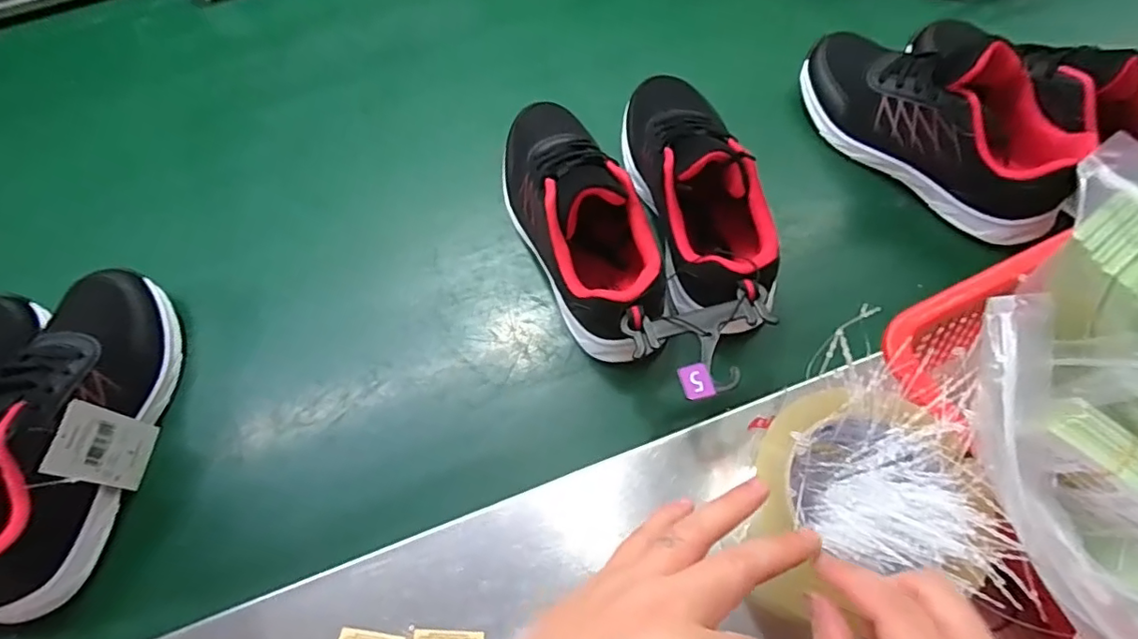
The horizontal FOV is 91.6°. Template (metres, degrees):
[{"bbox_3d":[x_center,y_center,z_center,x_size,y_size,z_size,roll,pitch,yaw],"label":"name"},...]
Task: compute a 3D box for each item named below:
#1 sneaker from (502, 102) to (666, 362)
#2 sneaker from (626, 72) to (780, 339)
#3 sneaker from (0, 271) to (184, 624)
[{"bbox_3d":[0.005,-0.089,0.461,0.087,0.083,0.254,-20,66,-7],"label":"sneaker"},{"bbox_3d":[0.105,-0.111,0.452,0.078,0.092,0.229,-11,65,-4],"label":"sneaker"},{"bbox_3d":[-0.380,0.075,0.407,0.092,0.081,0.256,-2,65,1],"label":"sneaker"}]

